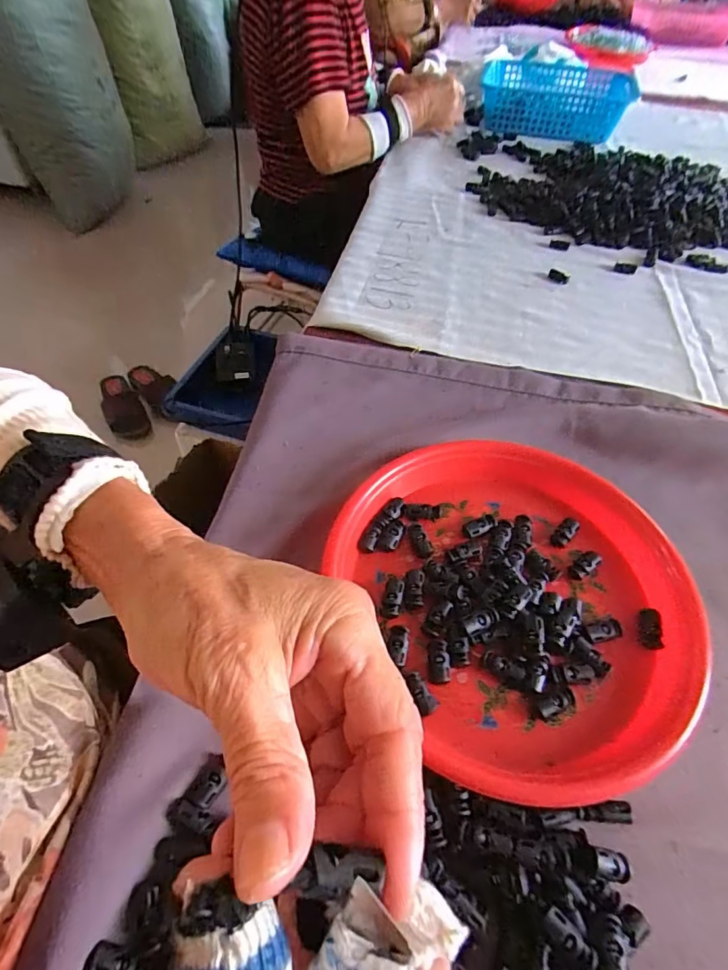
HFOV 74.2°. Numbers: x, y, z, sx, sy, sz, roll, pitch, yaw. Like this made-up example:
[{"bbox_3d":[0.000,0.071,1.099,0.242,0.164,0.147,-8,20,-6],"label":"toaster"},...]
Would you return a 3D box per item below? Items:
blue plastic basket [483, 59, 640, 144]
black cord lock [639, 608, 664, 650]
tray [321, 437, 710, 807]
[{"bbox_3d":[0.394,-0.793,0.985,0.280,0.074,0.224,16,54,9],"label":"blue plastic basket"},{"bbox_3d":[0.203,0.101,0.340,0.013,0.008,0.028,13,53,7],"label":"black cord lock"},{"bbox_3d":[0.114,0.069,0.348,0.227,0.030,0.247,1,53,-2],"label":"tray"}]

